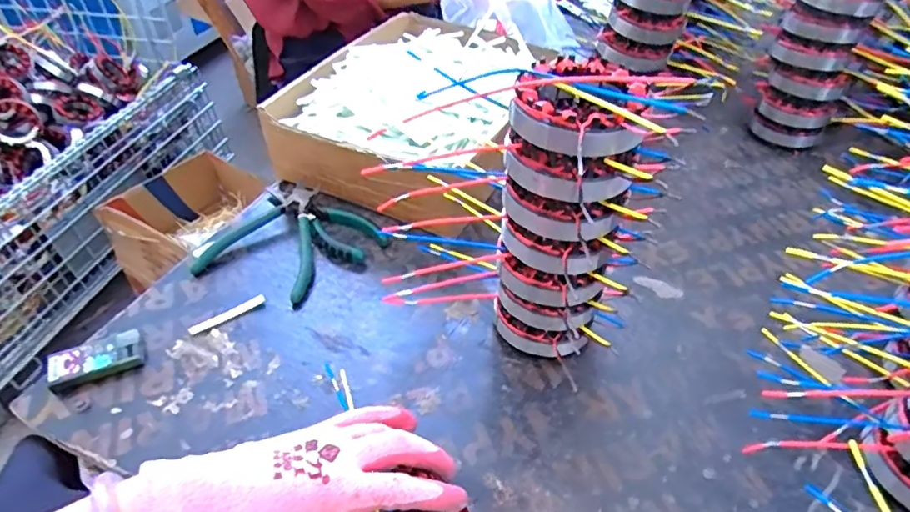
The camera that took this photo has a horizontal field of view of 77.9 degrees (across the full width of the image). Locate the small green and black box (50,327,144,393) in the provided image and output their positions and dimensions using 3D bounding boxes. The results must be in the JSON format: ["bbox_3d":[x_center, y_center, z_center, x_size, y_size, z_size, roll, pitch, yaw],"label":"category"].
[{"bbox_3d":[-0.295,0.084,0.464,0.067,0.017,0.031,-18,46,-19],"label":"small green and black box"}]

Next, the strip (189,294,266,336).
[{"bbox_3d":[-0.205,0.053,0.508,0.067,0.005,0.009,-27,49,-26],"label":"strip"}]

